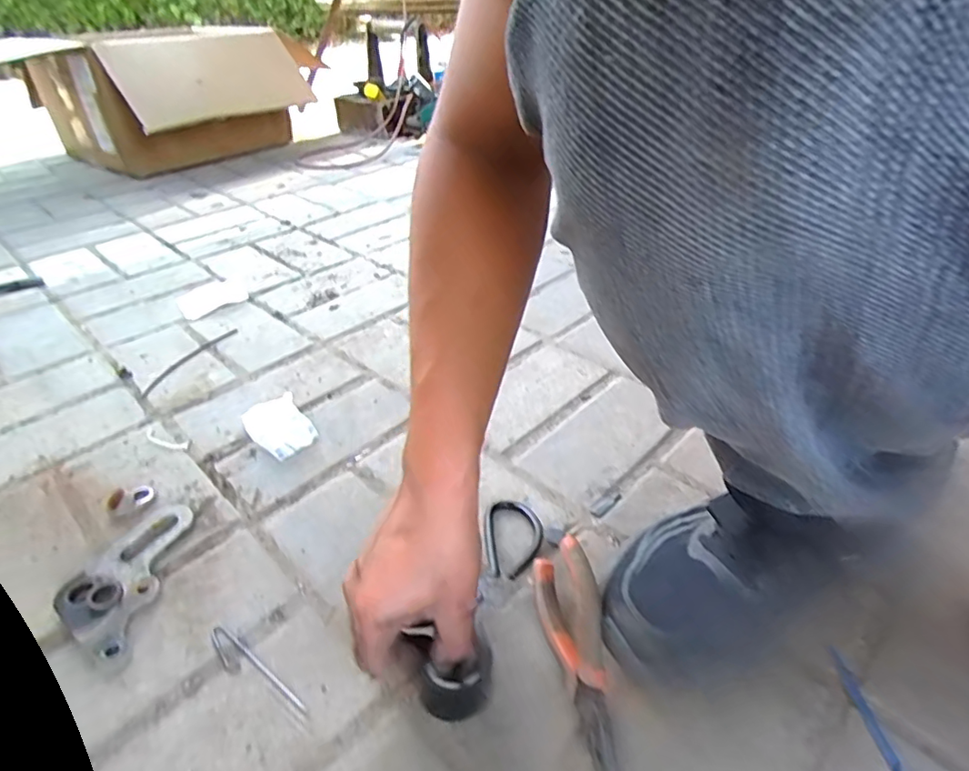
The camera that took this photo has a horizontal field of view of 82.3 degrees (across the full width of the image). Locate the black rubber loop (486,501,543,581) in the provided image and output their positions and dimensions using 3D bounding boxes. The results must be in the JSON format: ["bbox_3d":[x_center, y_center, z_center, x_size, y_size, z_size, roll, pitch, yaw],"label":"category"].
[{"bbox_3d":[0.024,0.120,0.440,0.044,0.011,0.080,-5,28,-1],"label":"black rubber loop"}]

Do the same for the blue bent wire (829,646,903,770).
[{"bbox_3d":[0.235,0.205,0.340,0.013,0.004,0.092,1,37,3],"label":"blue bent wire"}]

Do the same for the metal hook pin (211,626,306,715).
[{"bbox_3d":[-0.158,0.193,0.373,0.097,0.004,0.016,23,43,29],"label":"metal hook pin"}]

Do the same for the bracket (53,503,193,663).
[{"bbox_3d":[-0.278,0.144,0.424,0.062,0.013,0.127,0,37,2],"label":"bracket"}]

